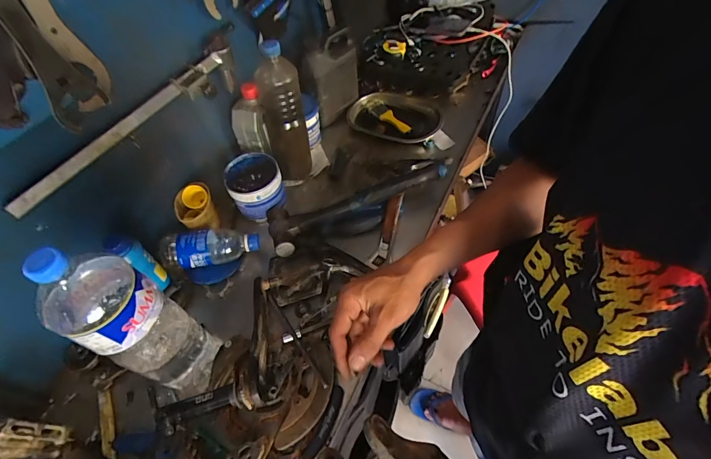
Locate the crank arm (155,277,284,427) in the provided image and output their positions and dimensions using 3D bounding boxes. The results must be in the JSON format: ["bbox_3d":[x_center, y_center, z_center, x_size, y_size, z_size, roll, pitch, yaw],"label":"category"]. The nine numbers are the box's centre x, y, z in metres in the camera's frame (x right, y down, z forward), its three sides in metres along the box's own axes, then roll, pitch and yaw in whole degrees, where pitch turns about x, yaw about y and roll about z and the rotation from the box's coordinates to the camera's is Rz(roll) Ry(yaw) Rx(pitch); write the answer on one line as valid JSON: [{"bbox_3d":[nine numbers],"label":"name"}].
[{"bbox_3d":[-0.203,0.169,0.535,0.156,0.047,0.205,-15,55,-5],"label":"crank arm"}]

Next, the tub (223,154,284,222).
[{"bbox_3d":[-0.192,-0.084,0.703,0.101,0.074,0.103,-20,55,-7],"label":"tub"}]

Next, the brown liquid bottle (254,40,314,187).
[{"bbox_3d":[-0.131,-0.205,0.682,0.074,0.278,0.066,-13,54,-3],"label":"brown liquid bottle"}]

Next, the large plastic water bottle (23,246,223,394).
[{"bbox_3d":[-0.265,0.115,0.451,0.094,0.319,0.086,32,64,25],"label":"large plastic water bottle"}]

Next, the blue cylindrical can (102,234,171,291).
[{"bbox_3d":[-0.347,0.052,0.581,0.051,0.133,0.043,9,56,13],"label":"blue cylindrical can"}]

